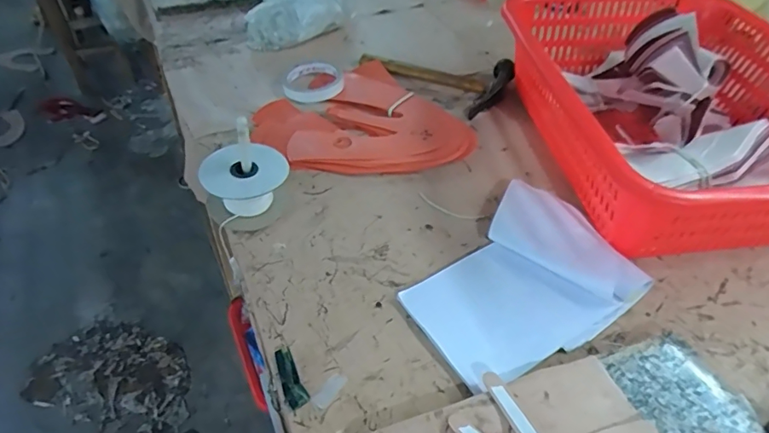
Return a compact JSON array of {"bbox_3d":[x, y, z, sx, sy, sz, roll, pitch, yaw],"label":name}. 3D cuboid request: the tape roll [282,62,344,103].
[{"bbox_3d":[-0.106,-0.206,0.760,0.087,0.018,0.087,0,47,0],"label":"tape roll"}]

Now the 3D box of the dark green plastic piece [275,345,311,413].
[{"bbox_3d":[-0.082,0.138,0.428,0.018,0.009,0.057,-21,50,-19],"label":"dark green plastic piece"}]

